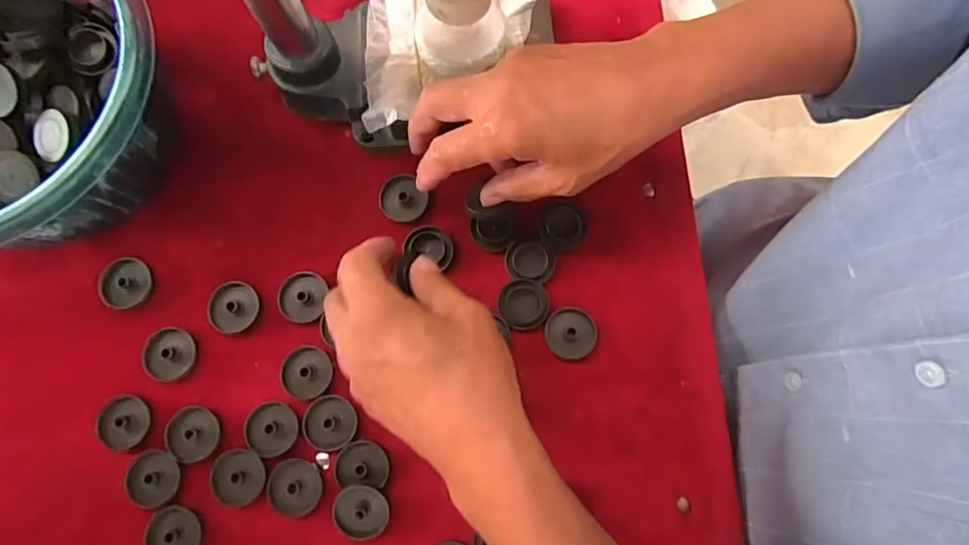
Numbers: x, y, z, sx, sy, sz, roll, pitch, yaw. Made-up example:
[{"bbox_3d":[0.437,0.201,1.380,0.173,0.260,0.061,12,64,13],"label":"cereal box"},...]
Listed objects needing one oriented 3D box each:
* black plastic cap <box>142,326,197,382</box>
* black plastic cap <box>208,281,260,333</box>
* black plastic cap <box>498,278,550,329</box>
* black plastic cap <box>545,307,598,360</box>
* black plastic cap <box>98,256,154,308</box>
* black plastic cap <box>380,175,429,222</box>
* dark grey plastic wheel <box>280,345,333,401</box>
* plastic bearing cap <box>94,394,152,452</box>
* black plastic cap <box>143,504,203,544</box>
[{"bbox_3d":[-0.202,0.052,0.327,0.029,0.008,0.033,-6,79,-1],"label":"black plastic cap"},{"bbox_3d":[-0.166,0.023,0.335,0.032,0.008,0.033,0,79,0],"label":"black plastic cap"},{"bbox_3d":[0.026,0.020,0.333,0.032,0.006,0.031,0,79,0],"label":"black plastic cap"},{"bbox_3d":[0.056,0.039,0.331,0.032,0.004,0.032,1,79,0],"label":"black plastic cap"},{"bbox_3d":[-0.238,0.007,0.338,0.027,0.010,0.034,2,79,1],"label":"black plastic cap"},{"bbox_3d":[-0.056,-0.051,0.351,0.031,0.005,0.032,0,79,0],"label":"black plastic cap"},{"bbox_3d":[-0.115,0.064,0.328,0.031,0.007,0.033,0,79,0],"label":"dark grey plastic wheel"},{"bbox_3d":[-0.230,0.095,0.322,0.032,0.007,0.033,-4,79,0],"label":"plastic bearing cap"},{"bbox_3d":[-0.187,0.159,0.305,0.032,0.005,0.032,0,79,0],"label":"black plastic cap"}]

